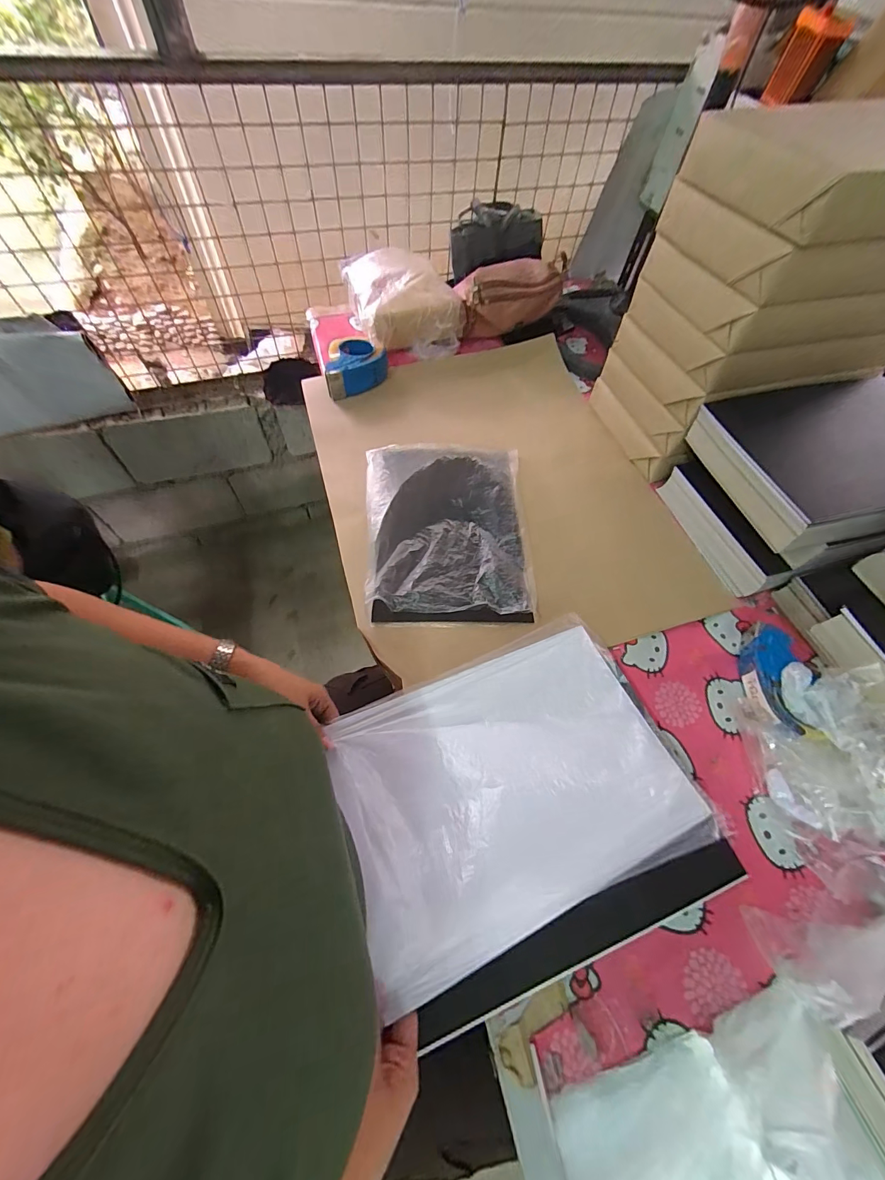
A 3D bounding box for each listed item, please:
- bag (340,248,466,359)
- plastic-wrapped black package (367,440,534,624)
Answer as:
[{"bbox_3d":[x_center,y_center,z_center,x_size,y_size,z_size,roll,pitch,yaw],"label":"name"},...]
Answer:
[{"bbox_3d":[-0.092,-0.706,0.952,0.232,0.134,0.308,-14,62,-11],"label":"bag"},{"bbox_3d":[0.009,-0.122,0.682,0.272,0.039,0.369,0,60,-3],"label":"plastic-wrapped black package"}]

